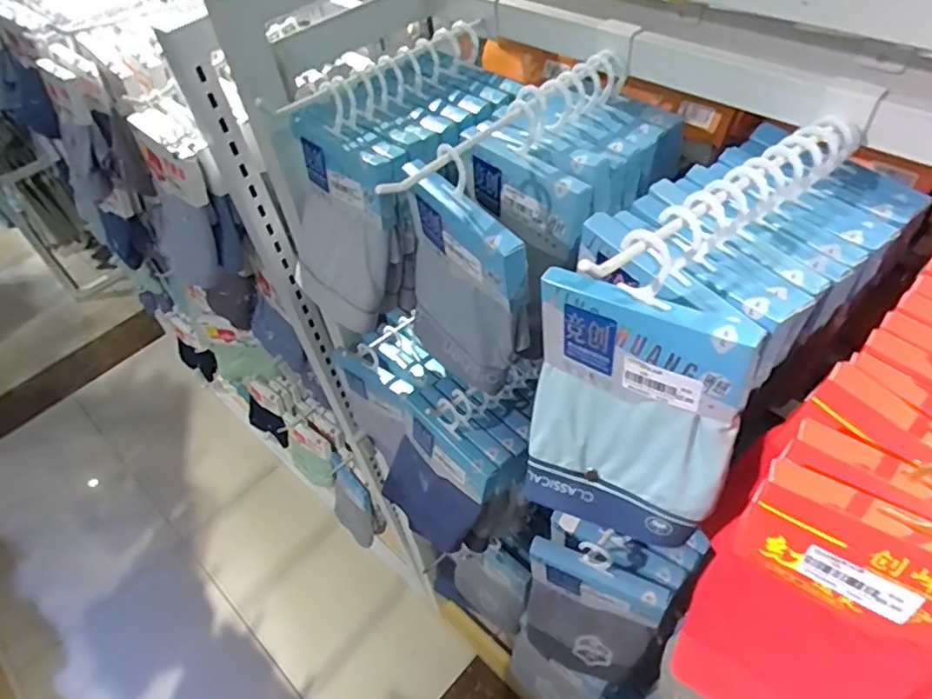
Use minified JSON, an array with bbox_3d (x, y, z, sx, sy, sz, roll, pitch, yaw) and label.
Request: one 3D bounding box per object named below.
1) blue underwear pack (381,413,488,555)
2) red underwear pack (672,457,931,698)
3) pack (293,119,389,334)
[{"bbox_3d":[-0.037,0.148,0.664,0.113,0.149,0.017,41,43,19],"label":"blue underwear pack"},{"bbox_3d":[0.179,0.143,0.296,0.122,0.172,0.015,26,41,24],"label":"red underwear pack"},{"bbox_3d":[-0.120,-0.095,0.551,0.057,0.171,0.123,-35,53,-22],"label":"pack"}]

